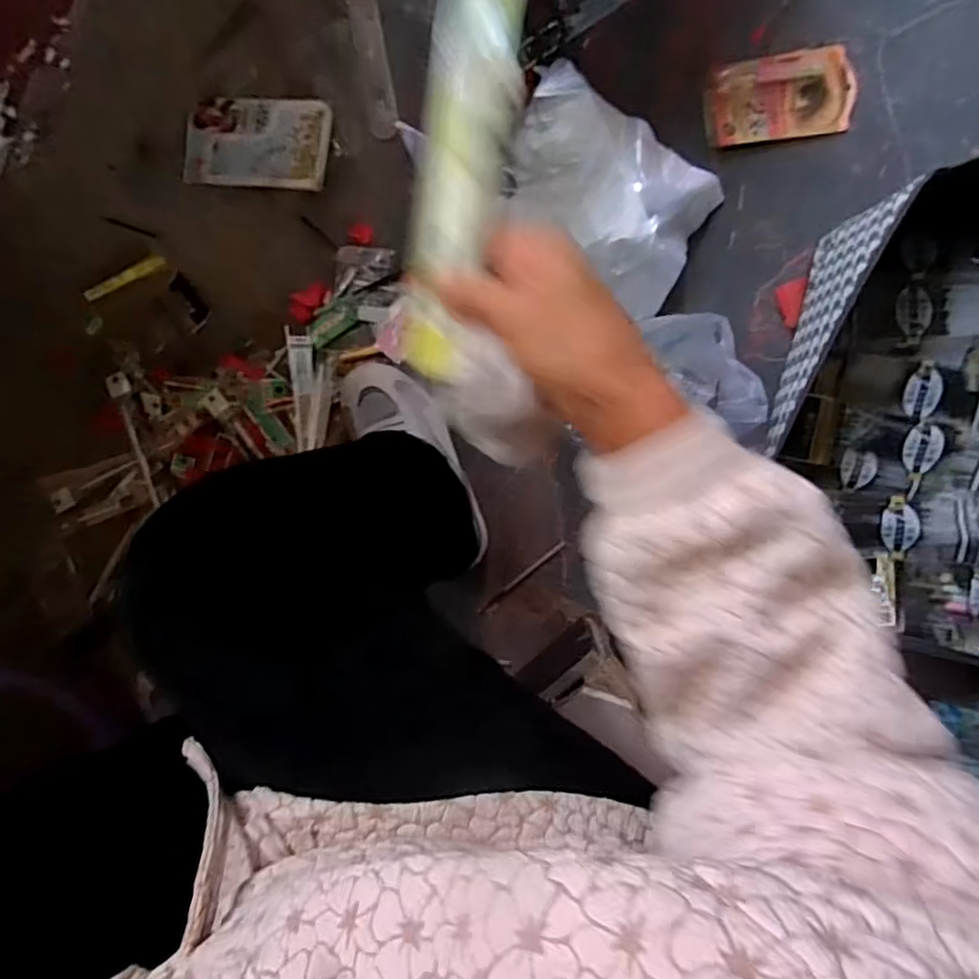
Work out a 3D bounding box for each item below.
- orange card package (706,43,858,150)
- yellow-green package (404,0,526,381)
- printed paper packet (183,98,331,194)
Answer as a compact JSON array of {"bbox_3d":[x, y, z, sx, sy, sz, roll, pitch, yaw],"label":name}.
[{"bbox_3d":[0.307,-0.416,0.672,0.149,0.010,0.087,-4,94,7],"label":"orange card package"},{"bbox_3d":[-0.013,-0.143,0.294,0.038,0.018,0.178,13,109,5],"label":"yellow-green package"},{"bbox_3d":[-0.270,-0.394,0.728,0.176,0.013,0.097,8,94,11],"label":"printed paper packet"}]

